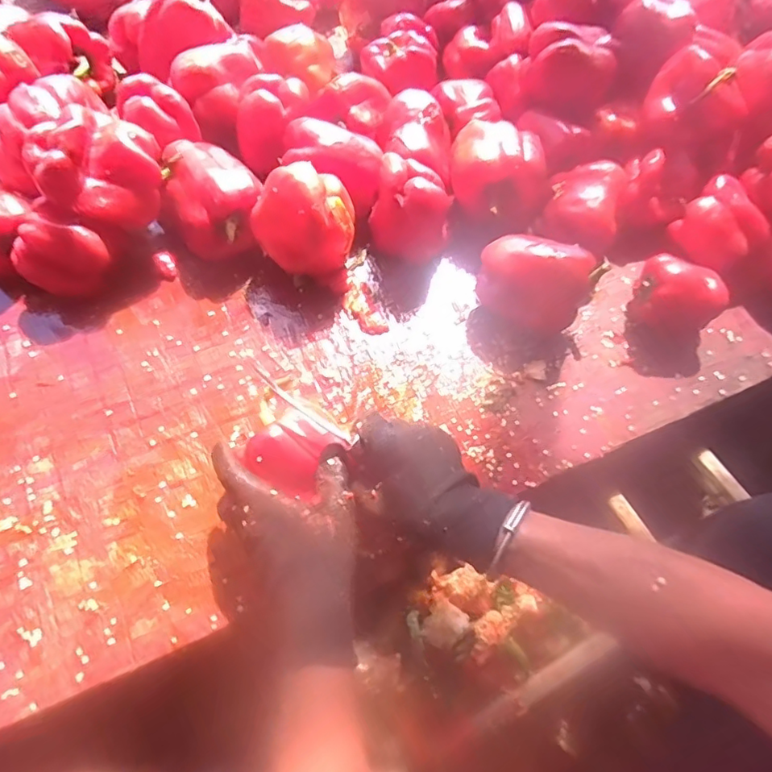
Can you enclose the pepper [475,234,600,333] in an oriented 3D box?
[{"bbox_3d":[0.141,-0.099,0.520,0.102,0.083,0.067,26,65,9],"label":"pepper"}]

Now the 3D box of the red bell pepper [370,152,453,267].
[{"bbox_3d":[0.025,-0.181,0.545,0.075,0.094,0.068,5,64,-1],"label":"red bell pepper"}]

